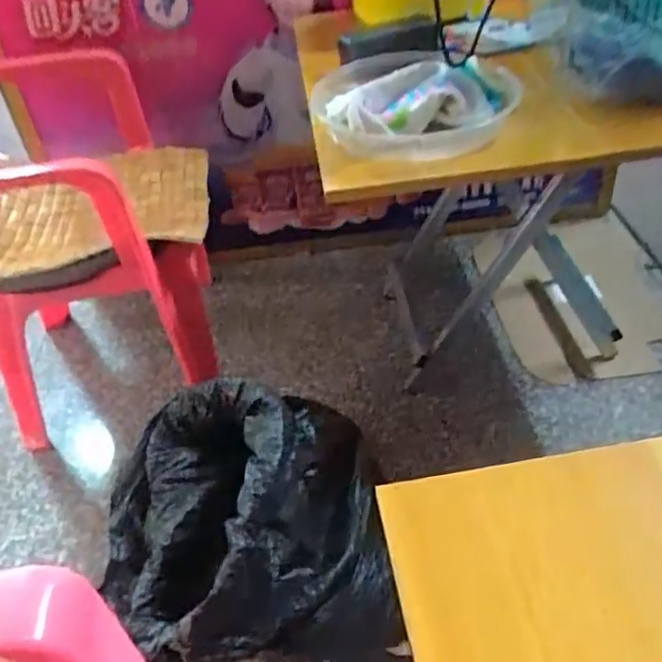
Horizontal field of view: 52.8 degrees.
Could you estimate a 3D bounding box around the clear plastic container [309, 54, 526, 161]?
[{"bbox_3d":[0.089,-0.266,0.758,0.225,0.048,0.223,-2,41,5],"label":"clear plastic container"}]

